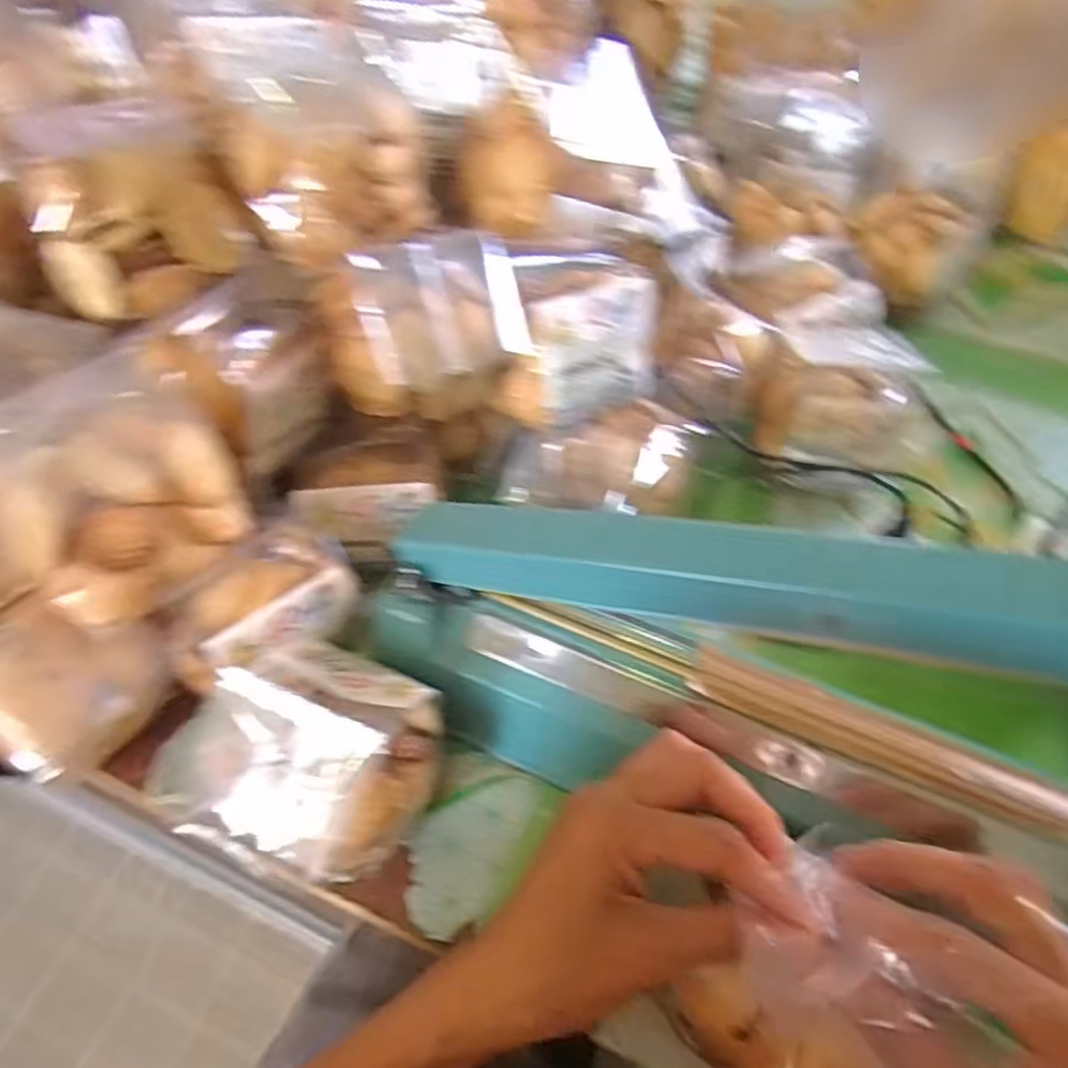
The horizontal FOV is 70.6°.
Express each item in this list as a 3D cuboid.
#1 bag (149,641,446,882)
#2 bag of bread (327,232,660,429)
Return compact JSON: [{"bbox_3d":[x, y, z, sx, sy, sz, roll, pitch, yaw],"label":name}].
[{"bbox_3d":[-0.100,0.098,0.341,0.103,0.083,0.096,18,57,11],"label":"bag"},{"bbox_3d":[-0.017,-0.105,0.403,0.177,0.088,0.072,-3,54,-22],"label":"bag of bread"}]

